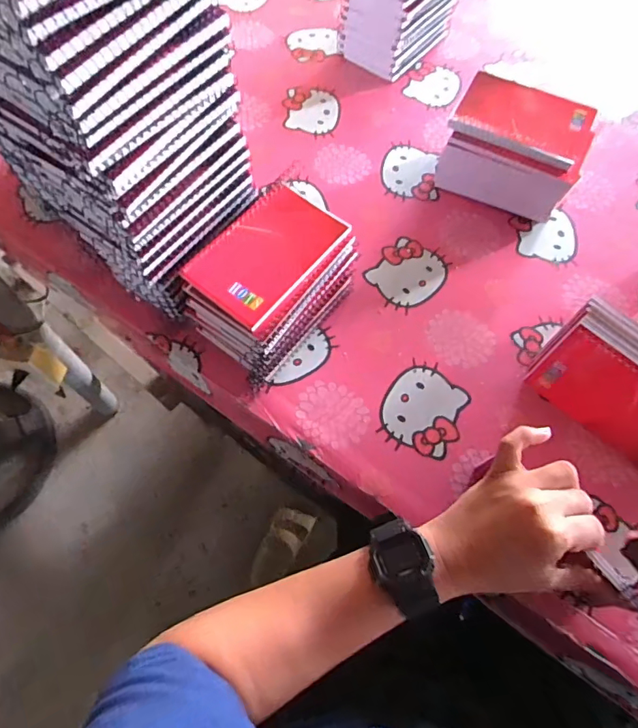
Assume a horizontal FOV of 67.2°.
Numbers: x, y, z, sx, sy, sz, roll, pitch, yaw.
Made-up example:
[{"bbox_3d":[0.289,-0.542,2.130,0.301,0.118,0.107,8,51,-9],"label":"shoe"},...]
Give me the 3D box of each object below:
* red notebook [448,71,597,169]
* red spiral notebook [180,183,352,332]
[{"bbox_3d":[0.212,-0.256,0.497,0.129,0.018,0.087,24,68,11],"label":"red notebook"},{"bbox_3d":[-0.044,-0.098,0.411,0.085,0.008,0.130,36,70,15],"label":"red spiral notebook"}]

